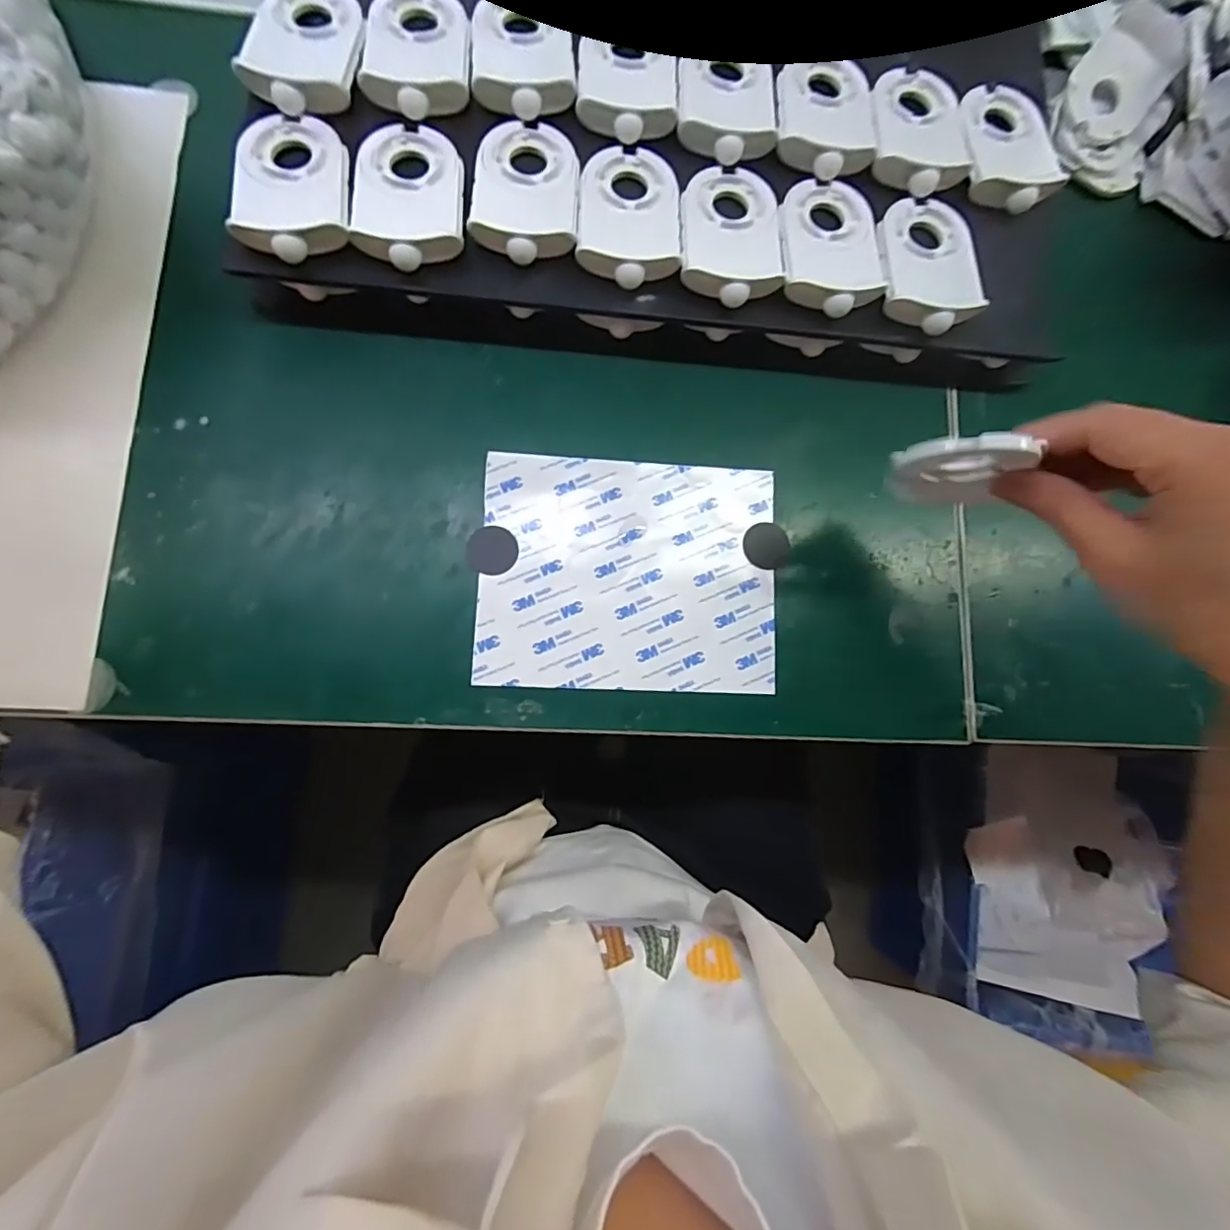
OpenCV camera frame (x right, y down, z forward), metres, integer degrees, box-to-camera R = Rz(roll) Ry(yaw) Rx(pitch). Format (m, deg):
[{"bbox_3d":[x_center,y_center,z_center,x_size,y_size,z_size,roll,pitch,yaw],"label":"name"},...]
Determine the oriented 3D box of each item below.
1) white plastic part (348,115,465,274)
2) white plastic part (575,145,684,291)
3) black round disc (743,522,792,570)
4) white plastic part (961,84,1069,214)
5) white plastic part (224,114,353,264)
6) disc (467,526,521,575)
[{"bbox_3d":[-0.114,-0.236,0.307,0.059,0.012,0.094,2,81,-4],"label":"white plastic part"},{"bbox_3d":[0.009,-0.229,0.316,0.057,0.010,0.089,1,81,-4],"label":"white plastic part"},{"bbox_3d":[0.093,-0.042,0.338,0.028,0.004,0.028,1,81,-4],"label":"black round disc"},{"bbox_3d":[0.246,-0.297,0.344,0.059,0.014,0.088,5,81,-4],"label":"white plastic part"},{"bbox_3d":[-0.173,-0.231,0.295,0.057,0.014,0.086,-7,82,-6],"label":"white plastic part"},{"bbox_3d":[-0.071,-0.038,0.323,0.029,0.004,0.029,1,81,-4],"label":"disc"}]

